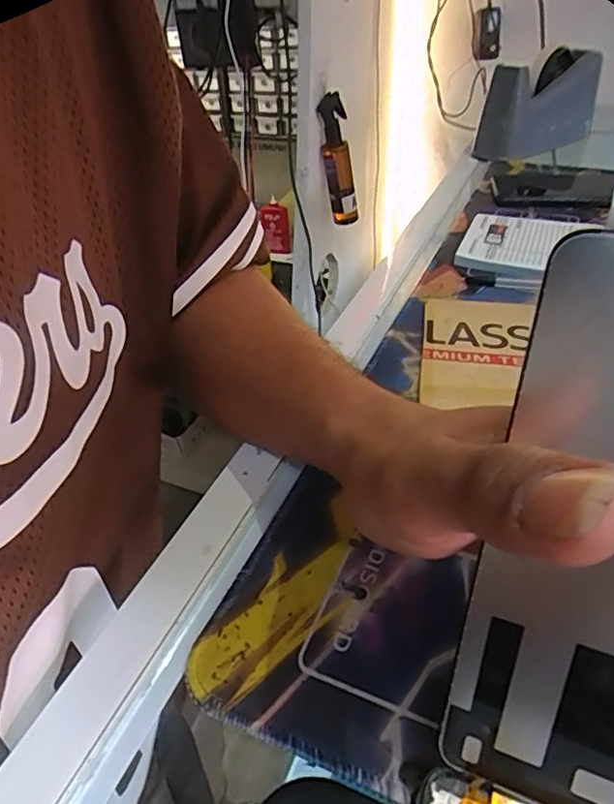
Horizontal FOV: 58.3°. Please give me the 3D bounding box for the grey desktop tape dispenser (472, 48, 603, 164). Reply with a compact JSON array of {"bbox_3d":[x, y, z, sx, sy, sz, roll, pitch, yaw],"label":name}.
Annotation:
[{"bbox_3d":[0.266,-0.333,0.637,0.118,0.110,0.121,15,41,22],"label":"grey desktop tape dispenser"}]

